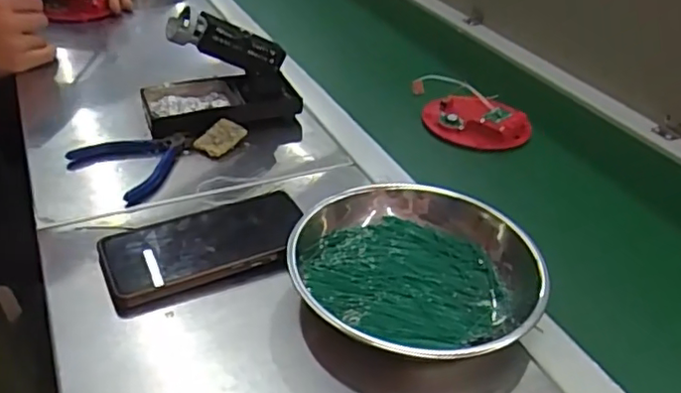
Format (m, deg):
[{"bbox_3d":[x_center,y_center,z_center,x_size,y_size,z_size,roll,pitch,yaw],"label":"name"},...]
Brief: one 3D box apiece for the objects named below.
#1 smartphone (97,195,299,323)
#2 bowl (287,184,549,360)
[{"bbox_3d":[-0.107,0.039,0.499,0.158,0.020,0.083,-14,39,-23],"label":"smartphone"},{"bbox_3d":[0.056,0.053,0.477,0.191,0.048,0.188,7,35,4],"label":"bowl"}]

